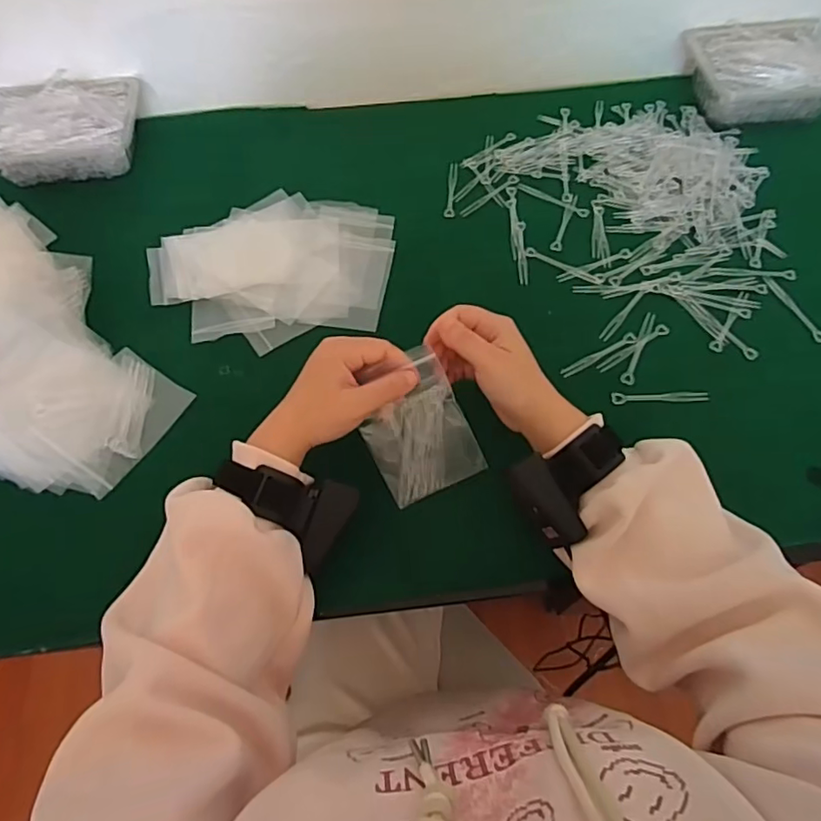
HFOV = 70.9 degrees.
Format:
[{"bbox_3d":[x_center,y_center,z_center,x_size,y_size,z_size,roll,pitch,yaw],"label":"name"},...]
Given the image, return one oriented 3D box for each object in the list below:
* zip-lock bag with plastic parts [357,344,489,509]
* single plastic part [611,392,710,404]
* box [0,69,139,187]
[{"bbox_3d":[0.003,0.014,0.465,0.080,0.013,0.114,-25,106,4],"label":"zip-lock bag with plastic parts"},{"bbox_3d":[0.228,-0.013,0.526,0.085,0.006,0.011,-1,63,1],"label":"single plastic part"},{"bbox_3d":[-0.397,-0.319,0.659,0.175,0.054,0.114,-9,63,-3],"label":"box"}]

